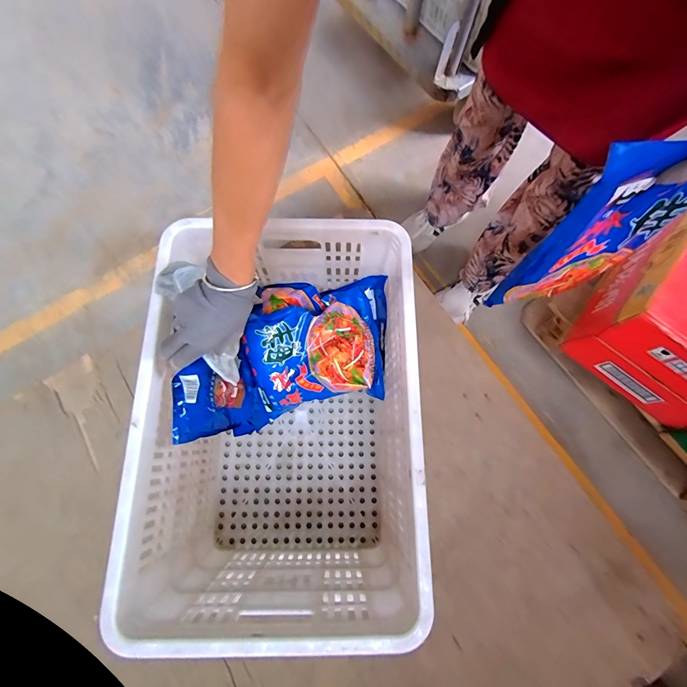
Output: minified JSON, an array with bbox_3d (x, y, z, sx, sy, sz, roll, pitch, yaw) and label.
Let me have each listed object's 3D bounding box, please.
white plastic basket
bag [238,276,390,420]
[{"bbox_3d":[-0.085,0.113,0.571,0.340,0.320,0.512,1,75,-1],"label":"white plastic basket"},{"bbox_3d":[-0.042,0.015,0.627,0.277,0.071,0.213,-13,97,3],"label":"bag"}]

